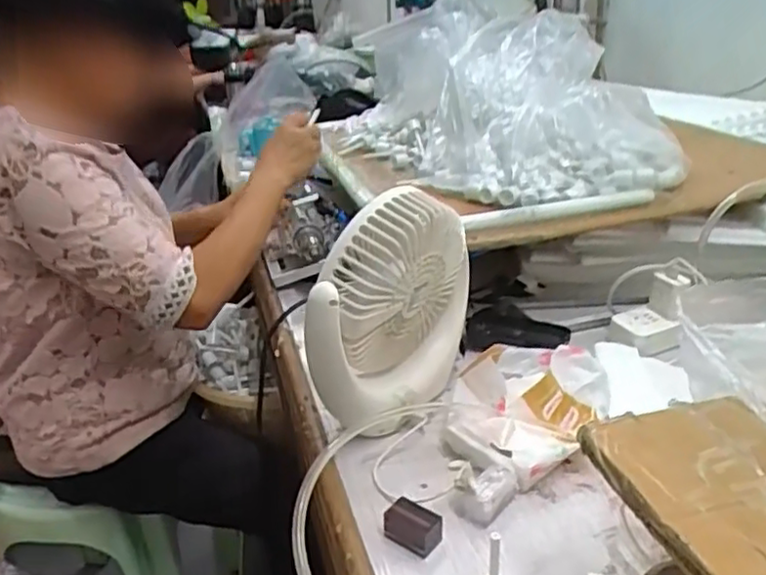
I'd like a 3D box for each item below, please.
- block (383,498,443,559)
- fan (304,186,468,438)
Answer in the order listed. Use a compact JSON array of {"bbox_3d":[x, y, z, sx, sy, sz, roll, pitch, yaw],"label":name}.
[{"bbox_3d":[0.022,0.178,0.503,0.039,0.028,0.022,14,30,32],"label":"block"},{"bbox_3d":[0.008,0.017,0.599,0.084,0.197,0.172,14,30,31],"label":"fan"}]

